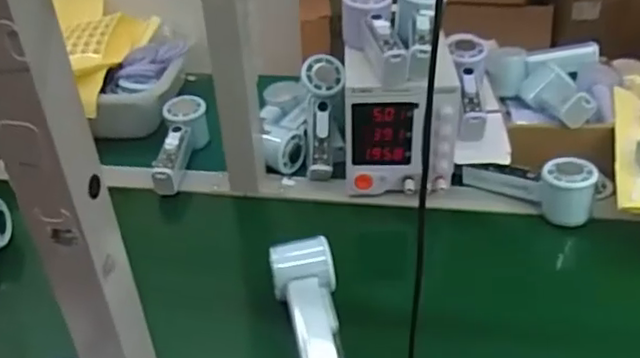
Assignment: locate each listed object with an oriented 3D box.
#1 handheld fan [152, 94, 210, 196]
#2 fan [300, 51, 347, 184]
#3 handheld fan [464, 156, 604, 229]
[{"bbox_3d":[-0.183,-0.049,0.834,0.058,0.055,0.154,-4,34,-2],"label":"handheld fan"},{"bbox_3d":[0.004,-0.078,0.804,0.054,0.048,0.163,1,80,8],"label":"fan"},{"bbox_3d":[0.242,0.002,0.730,0.150,0.059,0.048,18,39,28],"label":"handheld fan"}]

